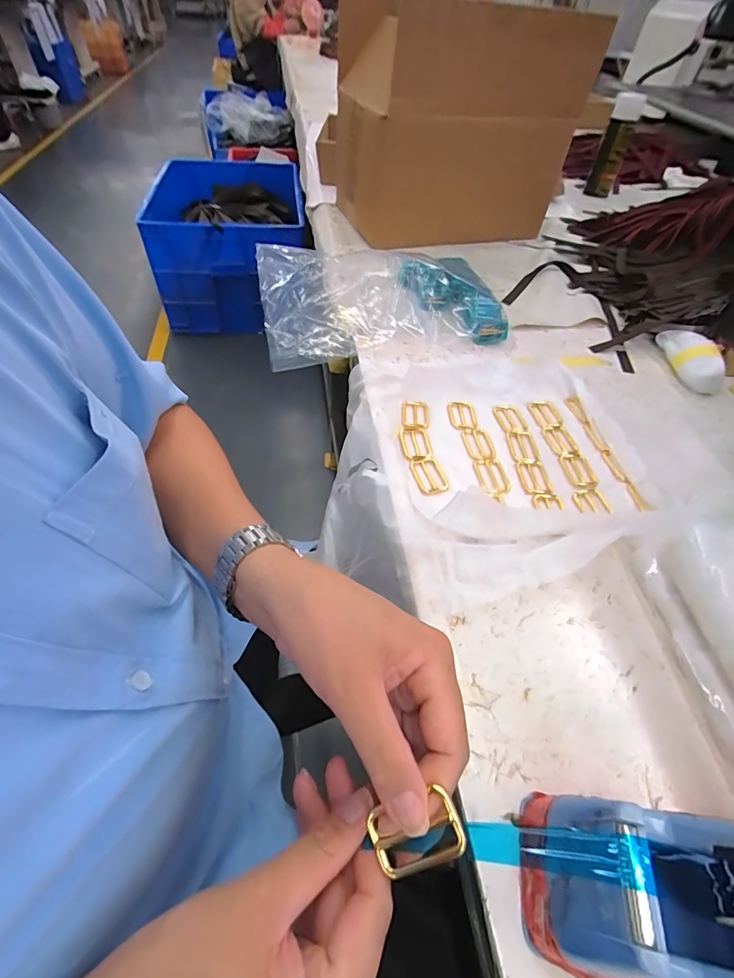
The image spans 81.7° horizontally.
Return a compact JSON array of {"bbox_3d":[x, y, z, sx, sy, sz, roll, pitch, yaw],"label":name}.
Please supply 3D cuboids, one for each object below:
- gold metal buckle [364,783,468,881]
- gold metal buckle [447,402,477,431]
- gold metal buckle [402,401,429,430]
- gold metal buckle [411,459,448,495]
[{"bbox_3d":[0.024,0.165,0.203,0.044,0.004,0.029,-24,73,9],"label":"gold metal buckle"},{"bbox_3d":[0.113,-0.085,0.501,0.031,0.005,0.048,0,50,-4],"label":"gold metal buckle"},{"bbox_3d":[0.057,-0.086,0.495,0.031,0.005,0.049,5,50,0],"label":"gold metal buckle"},{"bbox_3d":[0.063,-0.014,0.436,0.029,0.004,0.046,-13,52,-14],"label":"gold metal buckle"}]

